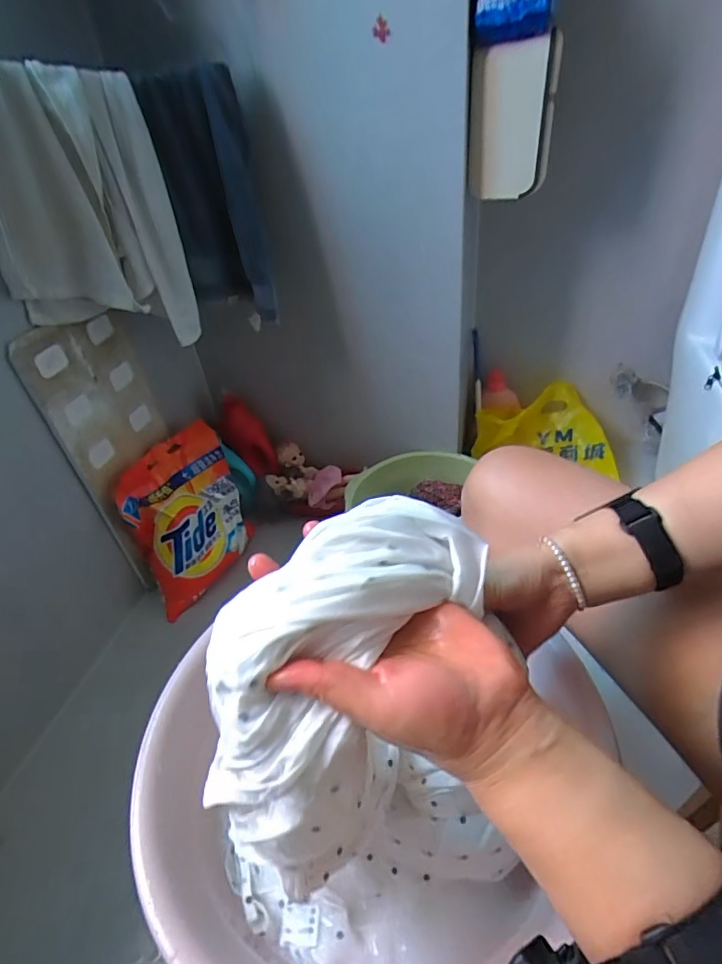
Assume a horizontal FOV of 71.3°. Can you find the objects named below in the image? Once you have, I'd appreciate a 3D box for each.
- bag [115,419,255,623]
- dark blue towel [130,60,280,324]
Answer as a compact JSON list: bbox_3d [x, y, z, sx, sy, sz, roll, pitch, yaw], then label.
[{"bbox_3d":[-0.359,0.064,1.073,0.079,0.313,0.265,-12,21,39],"label":"bag"},{"bbox_3d":[-0.226,-0.428,0.794,0.134,0.342,0.081,-14,38,-11],"label":"dark blue towel"}]

